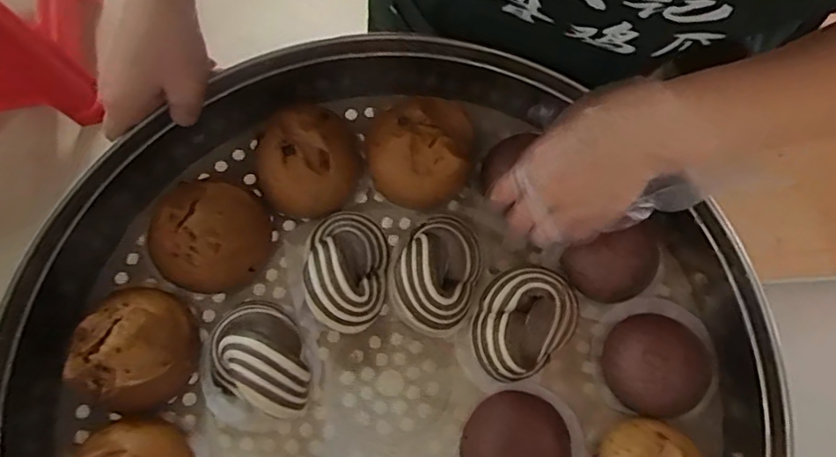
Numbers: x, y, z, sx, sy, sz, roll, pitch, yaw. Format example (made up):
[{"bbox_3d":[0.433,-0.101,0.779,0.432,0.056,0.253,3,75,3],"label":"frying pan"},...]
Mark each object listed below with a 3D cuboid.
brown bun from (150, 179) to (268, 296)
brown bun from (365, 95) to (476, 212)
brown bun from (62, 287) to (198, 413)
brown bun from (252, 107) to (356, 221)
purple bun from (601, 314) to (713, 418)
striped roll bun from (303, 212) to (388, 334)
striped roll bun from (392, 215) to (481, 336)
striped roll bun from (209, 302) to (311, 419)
[{"bbox_3d":[-0.163,0.004,0.431,0.085,0.047,0.082,0,78,-1],"label":"brown bun"},{"bbox_3d":[0.001,-0.064,0.460,0.086,0.051,0.082,0,78,-1],"label":"brown bun"},{"bbox_3d":[-0.203,0.089,0.412,0.074,0.059,0.077,0,78,-1],"label":"brown bun"},{"bbox_3d":[-0.088,-0.052,0.456,0.081,0.049,0.080,0,78,-1],"label":"brown bun"},{"bbox_3d":[0.178,0.103,0.419,0.070,0.042,0.072,0,78,-1],"label":"purple bun"},{"bbox_3d":[-0.056,0.032,0.438,0.061,0.038,0.092,5,78,0],"label":"striped roll bun"},{"bbox_3d":[0.016,0.034,0.438,0.070,0.039,0.090,20,78,3],"label":"striped roll bun"},{"bbox_3d":[-0.115,0.098,0.419,0.078,0.038,0.077,0,78,-1],"label":"striped roll bun"}]

